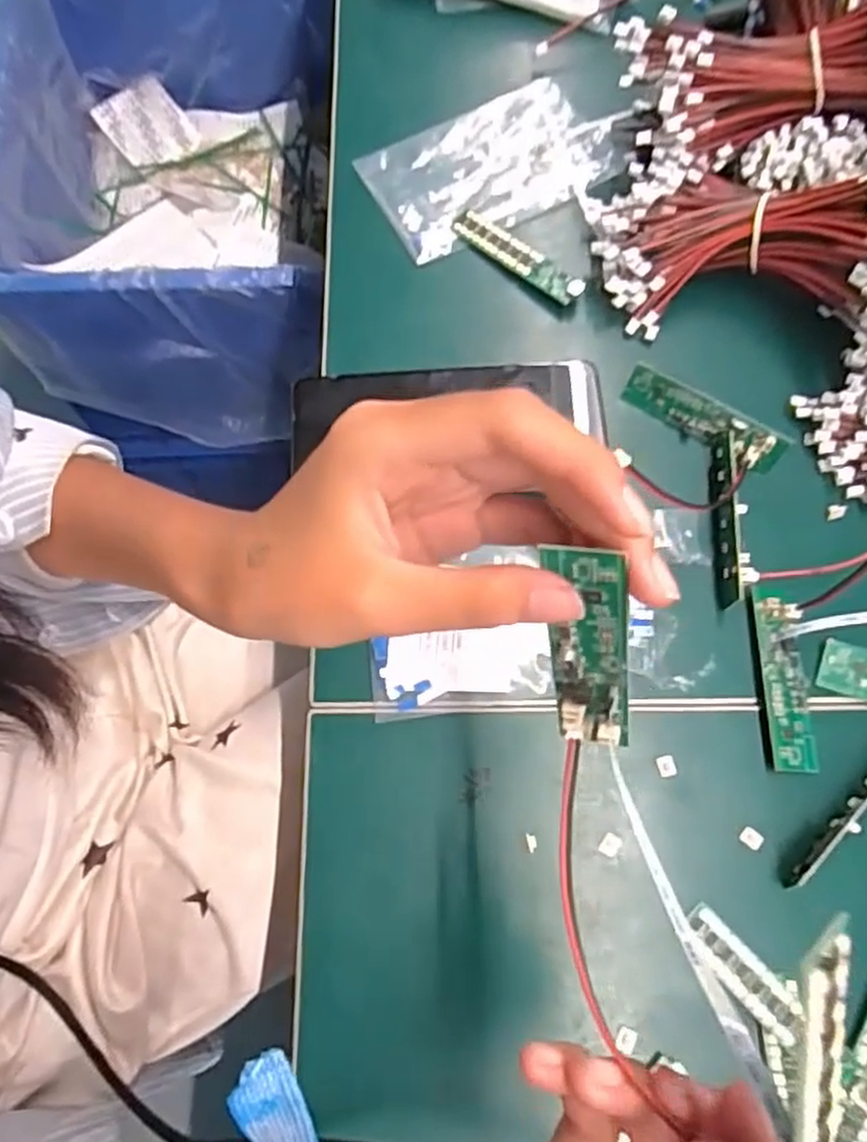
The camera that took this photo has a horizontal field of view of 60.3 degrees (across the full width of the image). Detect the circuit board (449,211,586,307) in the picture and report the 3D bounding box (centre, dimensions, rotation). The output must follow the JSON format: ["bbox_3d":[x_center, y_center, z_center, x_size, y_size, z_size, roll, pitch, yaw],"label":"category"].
[{"bbox_3d":[0.046,-0.173,0.408,0.083,0.008,0.016,40,77,12],"label":"circuit board"}]

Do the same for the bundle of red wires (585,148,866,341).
[{"bbox_3d":[0.166,-0.168,0.375,0.172,0.051,0.092,8,72,23],"label":"bundle of red wires"}]

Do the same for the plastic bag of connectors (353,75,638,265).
[{"bbox_3d":[0.038,-0.233,0.427,0.145,0.008,0.075,-26,74,-8],"label":"plastic bag of connectors"}]

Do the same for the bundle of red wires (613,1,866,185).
[{"bbox_3d":[0.189,-0.261,0.371,0.182,0.067,0.070,-9,72,15],"label":"bundle of red wires"}]

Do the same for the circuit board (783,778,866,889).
[{"bbox_3d":[0.176,0.103,0.311,0.078,0.017,0.013,-40,76,-11],"label":"circuit board"}]

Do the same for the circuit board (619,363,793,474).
[{"bbox_3d":[0.135,-0.076,0.374,0.083,0.022,0.010,32,46,11],"label":"circuit board"}]

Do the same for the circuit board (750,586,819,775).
[{"bbox_3d":[0.158,0.048,0.334,0.020,0.008,0.081,-1,72,0],"label":"circuit board"}]

